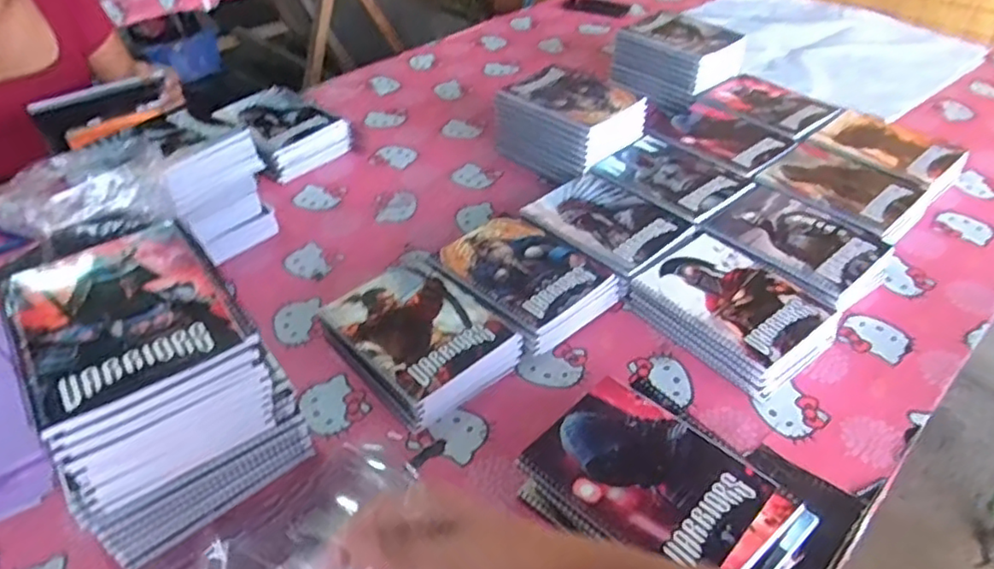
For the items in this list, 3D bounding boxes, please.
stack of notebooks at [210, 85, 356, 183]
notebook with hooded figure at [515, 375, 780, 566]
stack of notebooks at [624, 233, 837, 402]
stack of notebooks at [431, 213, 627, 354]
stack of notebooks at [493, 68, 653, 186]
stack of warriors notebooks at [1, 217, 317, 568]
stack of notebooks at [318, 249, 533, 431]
[{"bbox_3d":[-0.377,-0.272,1.172,0.160,0.067,0.226,-28,48,-30],"label":"stack of notebooks"},{"bbox_3d":[0.139,0.179,0.625,0.190,0.016,0.150,33,49,32],"label":"notebook with hooded figure"},{"bbox_3d":[0.295,0.028,0.834,0.164,0.061,0.216,-28,48,-29],"label":"stack of notebooks"},{"bbox_3d":[0.037,-0.003,0.874,0.160,0.061,0.217,-32,50,-33],"label":"stack of notebooks"},{"bbox_3d":[0.118,-0.263,1.119,0.199,0.134,0.152,32,49,31],"label":"stack of notebooks"},{"bbox_3d":[-0.309,0.100,0.623,0.183,0.227,0.191,-25,47,-27],"label":"stack of warriors notebooks"},{"bbox_3d":[-0.096,0.057,0.805,0.166,0.059,0.216,-31,50,-32],"label":"stack of notebooks"}]

